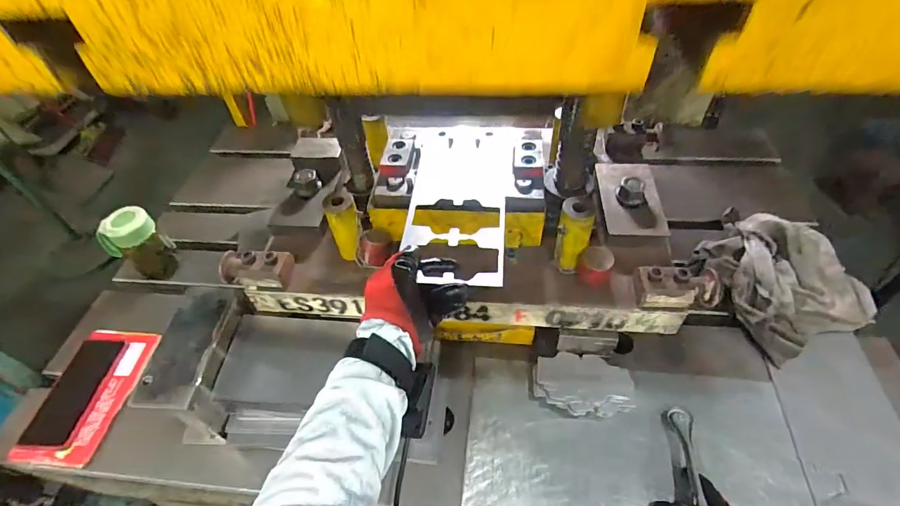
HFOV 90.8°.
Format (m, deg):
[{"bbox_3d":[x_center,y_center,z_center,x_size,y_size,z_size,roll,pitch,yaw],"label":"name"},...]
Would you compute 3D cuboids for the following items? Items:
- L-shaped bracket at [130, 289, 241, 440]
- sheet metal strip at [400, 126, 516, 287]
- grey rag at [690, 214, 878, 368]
[{"bbox_3d":[-0.325,0.153,0.602,0.073,0.145,0.169,-1,48,3],"label":"L-shaped bracket"},{"bbox_3d":[0.016,-0.079,0.576,0.130,0.007,0.293,2,49,6],"label":"sheet metal strip"},{"bbox_3d":[0.492,0.028,0.668,0.186,0.069,0.219,-17,49,-11],"label":"grey rag"}]

